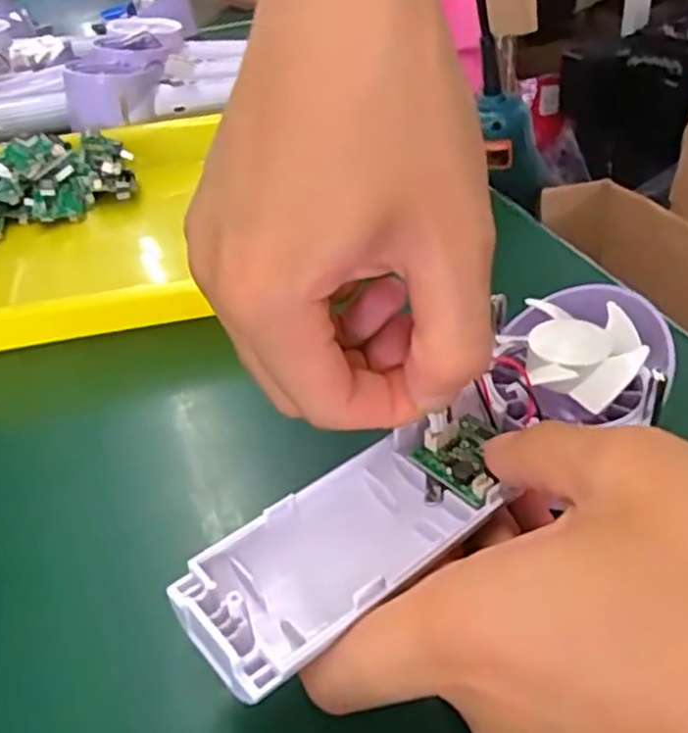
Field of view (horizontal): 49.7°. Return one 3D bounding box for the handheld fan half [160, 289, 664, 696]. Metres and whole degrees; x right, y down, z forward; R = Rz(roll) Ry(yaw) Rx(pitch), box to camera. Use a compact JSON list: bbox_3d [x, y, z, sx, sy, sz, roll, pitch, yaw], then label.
[{"bbox_3d":[0.032,0.028,0.223,0.174,0.022,0.055,-34,44,-23],"label":"handheld fan half"}]

